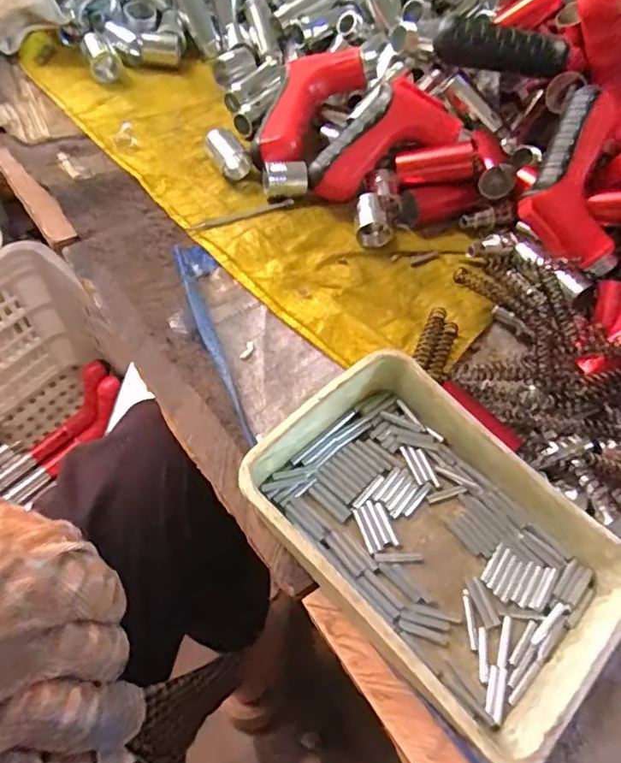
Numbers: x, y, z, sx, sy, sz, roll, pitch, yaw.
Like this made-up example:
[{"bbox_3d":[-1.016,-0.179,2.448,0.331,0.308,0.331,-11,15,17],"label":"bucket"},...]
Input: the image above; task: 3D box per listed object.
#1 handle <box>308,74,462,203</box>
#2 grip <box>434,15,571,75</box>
[{"bbox_3d":[0.054,-0.197,0.474,0.127,0.028,0.062,-34,103,-2],"label":"handle"},{"bbox_3d":[0.153,-0.270,0.460,0.102,0.022,0.027,10,59,-2],"label":"grip"}]

